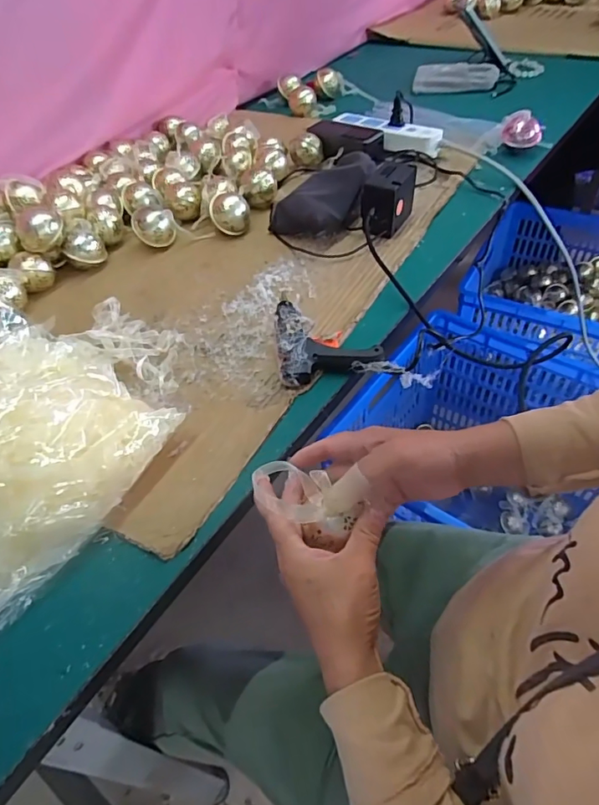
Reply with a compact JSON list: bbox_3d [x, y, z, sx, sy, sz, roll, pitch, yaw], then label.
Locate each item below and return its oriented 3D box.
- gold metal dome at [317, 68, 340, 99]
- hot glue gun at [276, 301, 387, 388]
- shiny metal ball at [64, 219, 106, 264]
[{"bbox_3d":[0.064,-0.712,1.103,0.055,0.053,0.043,1,51,6],"label":"gold metal dome"},{"bbox_3d":[0.024,-0.071,0.541,0.106,0.029,0.107,-13,51,-5],"label":"hot glue gun"},{"bbox_3d":[-0.305,-0.222,0.694,0.052,0.044,0.047,-22,52,-12],"label":"shiny metal ball"}]

